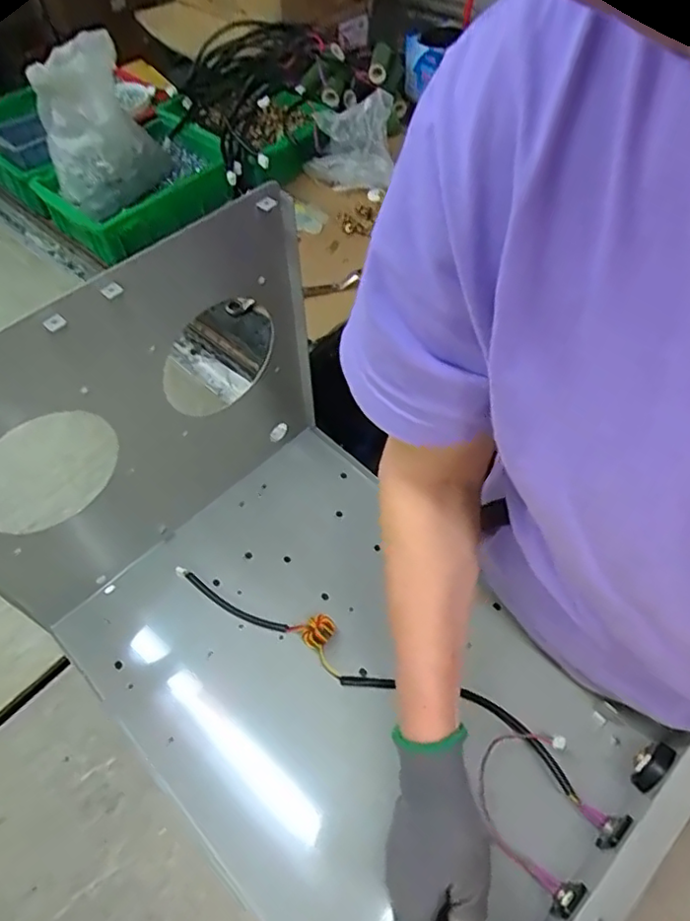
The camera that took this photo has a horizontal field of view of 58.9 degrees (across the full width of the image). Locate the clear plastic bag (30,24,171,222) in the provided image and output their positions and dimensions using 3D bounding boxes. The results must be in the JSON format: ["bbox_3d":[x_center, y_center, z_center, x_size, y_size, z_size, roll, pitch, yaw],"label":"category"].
[{"bbox_3d":[-0.305,-0.417,0.768,0.145,0.170,0.125,-16,57,-7],"label":"clear plastic bag"}]

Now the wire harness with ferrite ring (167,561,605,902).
[{"bbox_3d":[0.024,0.175,0.520,0.394,0.032,0.090,34,63,22],"label":"wire harness with ferrite ring"}]

